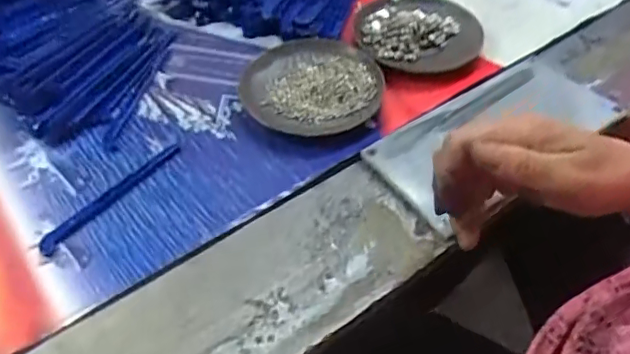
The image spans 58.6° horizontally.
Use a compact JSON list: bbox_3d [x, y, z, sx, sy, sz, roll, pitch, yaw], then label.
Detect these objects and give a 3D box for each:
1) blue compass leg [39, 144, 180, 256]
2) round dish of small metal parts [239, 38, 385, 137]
[{"bbox_3d":[-0.145,0.012,0.401,0.014,0.007,0.120,31,57,22],"label":"blue compass leg"},{"bbox_3d":[-0.002,-0.077,0.471,0.117,0.011,0.122,1,51,-1],"label":"round dish of small metal parts"}]

